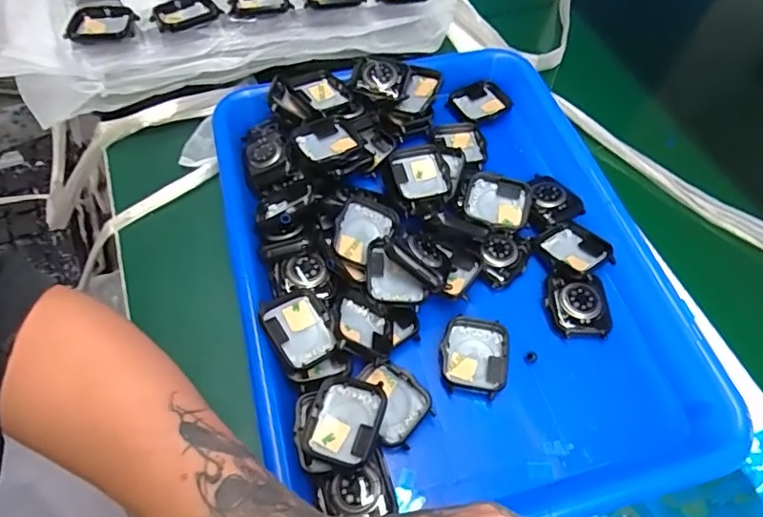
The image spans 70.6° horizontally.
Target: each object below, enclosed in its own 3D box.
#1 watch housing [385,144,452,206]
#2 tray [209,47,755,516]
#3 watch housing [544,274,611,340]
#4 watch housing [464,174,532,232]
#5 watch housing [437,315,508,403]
[{"bbox_3d":[0.026,-0.058,0.366,0.036,0.007,0.047,-9,59,-7],"label":"watch housing"},{"bbox_3d":[0.041,-0.007,0.345,0.264,0.041,0.328,-11,59,-8],"label":"tray"},{"bbox_3d":[0.121,0.029,0.334,0.035,0.012,0.037,2,58,0],"label":"watch housing"},{"bbox_3d":[0.078,-0.038,0.363,0.044,0.011,0.039,5,58,2],"label":"watch housing"},{"bbox_3d":[0.054,0.058,0.317,0.038,0.011,0.046,9,58,4],"label":"watch housing"}]

